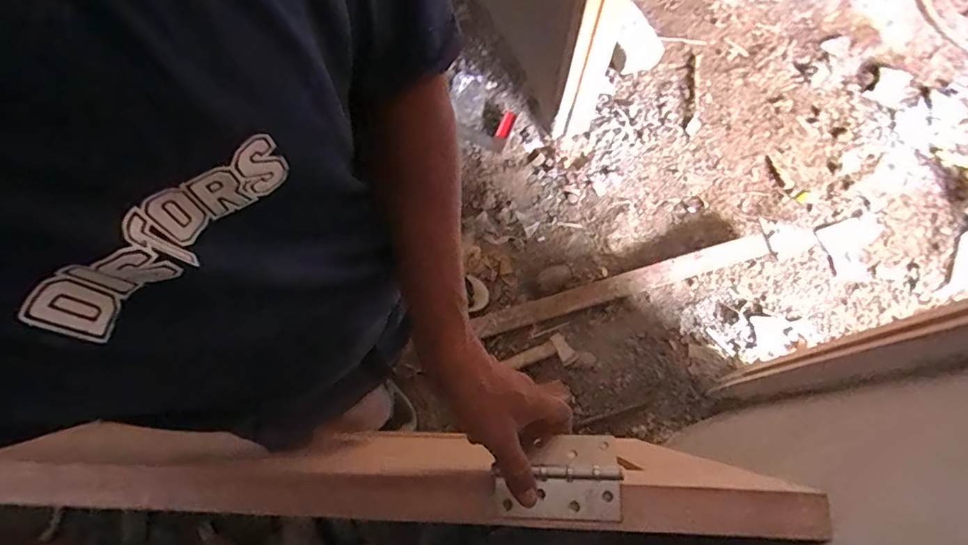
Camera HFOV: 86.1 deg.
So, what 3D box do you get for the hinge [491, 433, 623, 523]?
[{"bbox_3d":[0.060,0.168,0.426,0.100,0.017,0.065,-3,82,8],"label":"hinge"}]

